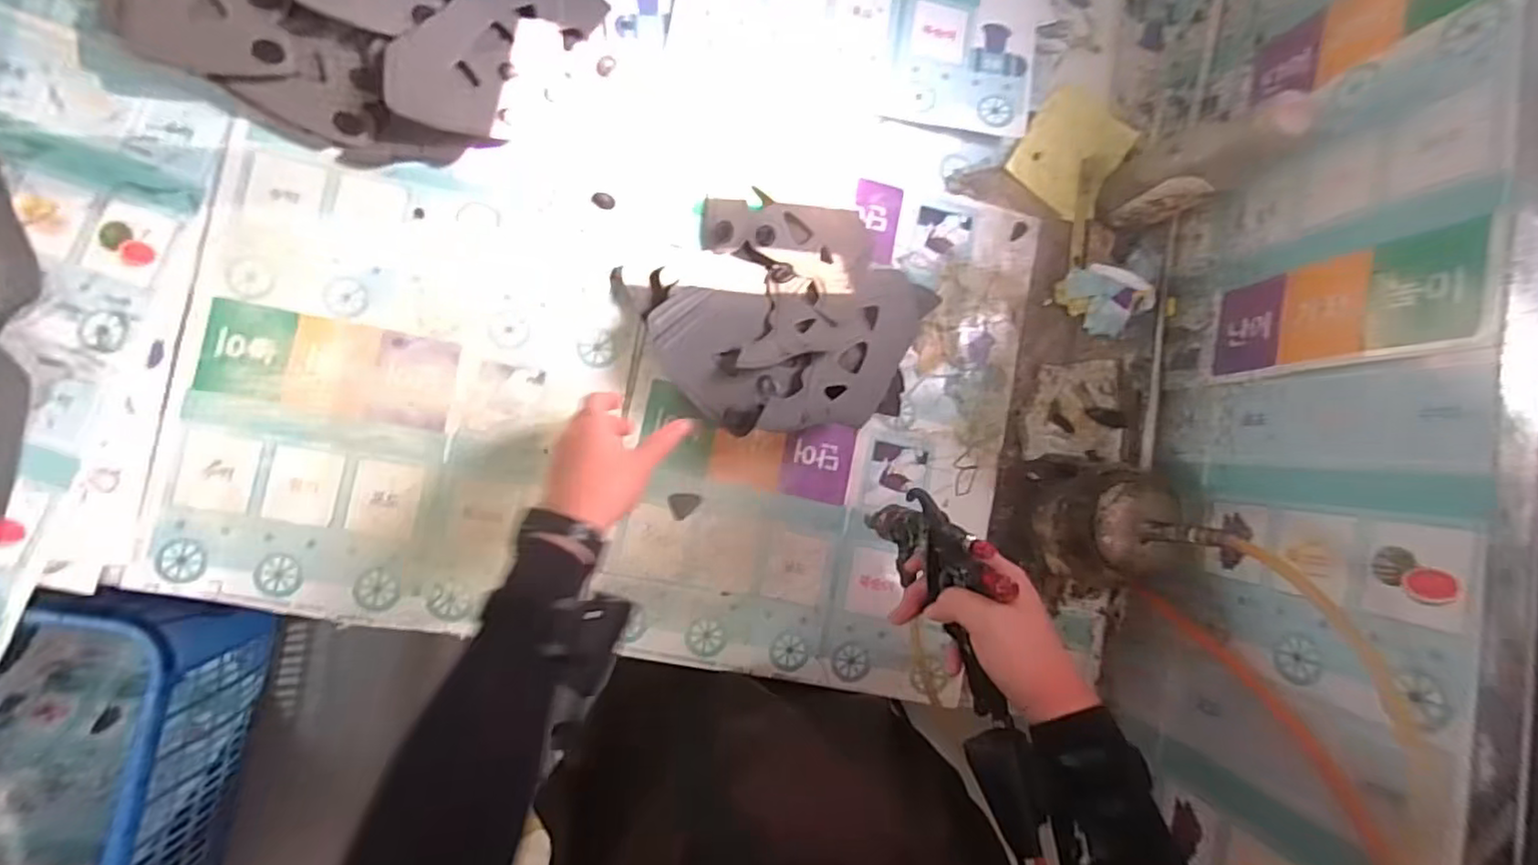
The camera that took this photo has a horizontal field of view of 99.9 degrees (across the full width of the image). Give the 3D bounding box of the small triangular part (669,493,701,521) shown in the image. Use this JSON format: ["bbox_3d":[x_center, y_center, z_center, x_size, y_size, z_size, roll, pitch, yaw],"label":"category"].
[{"bbox_3d":[-0.082,0.071,0.637,0.030,0.004,0.025,-17,87,-9],"label":"small triangular part"}]

